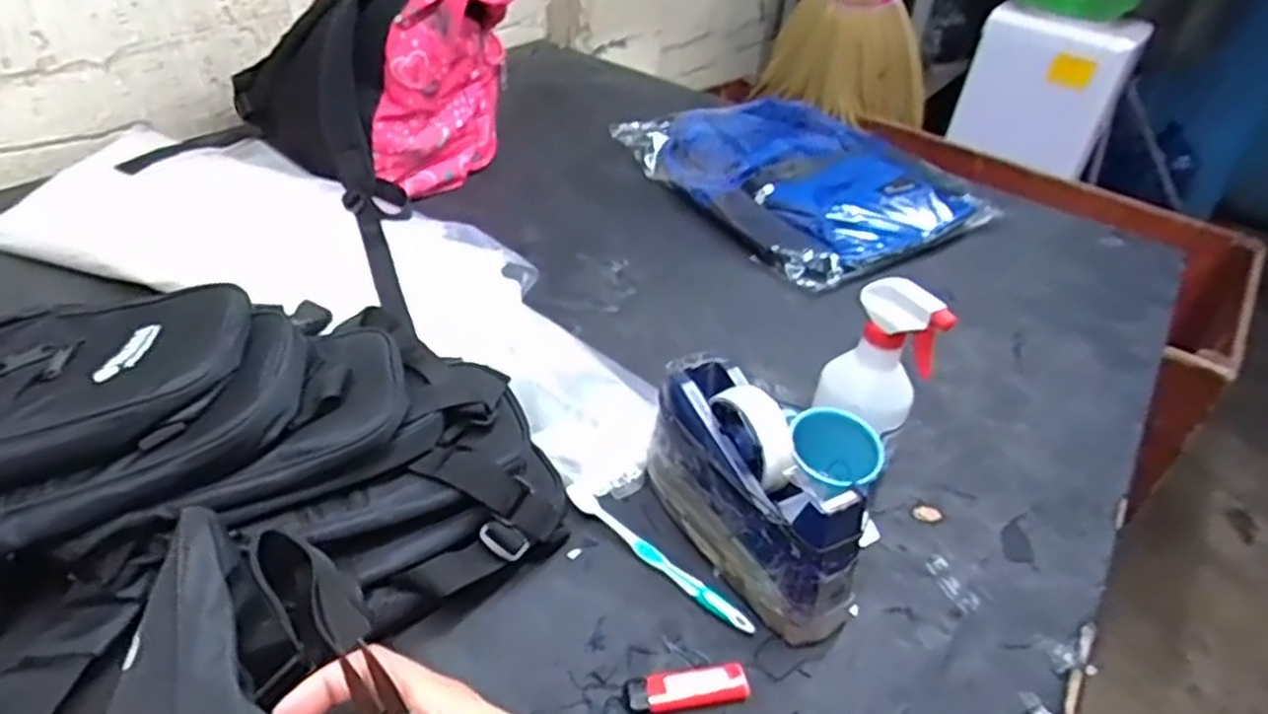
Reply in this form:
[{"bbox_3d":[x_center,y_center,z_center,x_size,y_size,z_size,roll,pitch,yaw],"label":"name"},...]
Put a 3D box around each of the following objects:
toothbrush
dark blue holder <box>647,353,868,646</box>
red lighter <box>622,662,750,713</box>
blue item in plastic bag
[{"bbox_3d":[0.016,0.153,0.601,0.179,0.020,0.011,31,43,29],"label":"toothbrush"},{"bbox_3d":[0.087,0.105,0.598,0.066,0.113,0.200,-16,43,-28],"label":"dark blue holder"},{"bbox_3d":[0.035,0.220,0.519,0.081,0.016,0.024,-2,38,-12],"label":"red lighter"},{"bbox_3d":[0.233,-0.271,1.146,0.379,0.080,0.454,-22,46,-33],"label":"blue item in plastic bag"}]

